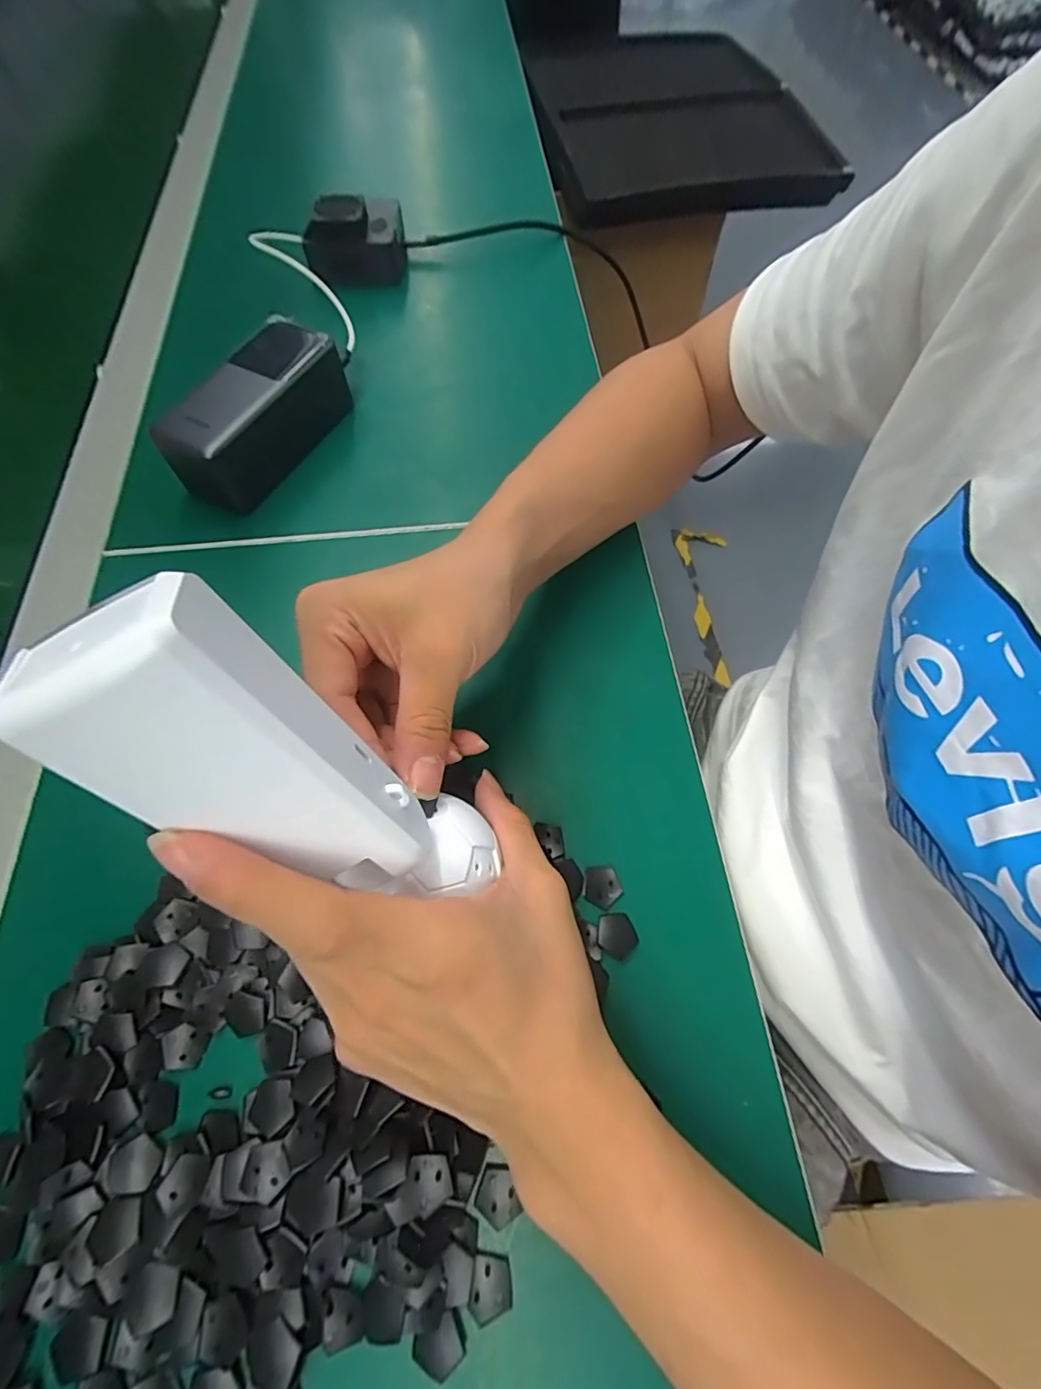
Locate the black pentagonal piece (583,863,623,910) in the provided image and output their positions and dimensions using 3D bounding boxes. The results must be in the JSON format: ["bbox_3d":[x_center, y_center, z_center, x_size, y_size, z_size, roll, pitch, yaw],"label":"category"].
[{"bbox_3d":[0.040,0.093,0.264,0.018,0.004,0.019,-4,63,-2],"label":"black pentagonal piece"}]

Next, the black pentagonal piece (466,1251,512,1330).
[{"bbox_3d":[-0.011,0.220,0.200,0.015,0.004,0.019,4,63,3],"label":"black pentagonal piece"}]

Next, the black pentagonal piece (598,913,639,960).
[{"bbox_3d":[0.045,0.112,0.255,0.018,0.004,0.019,-36,68,-17],"label":"black pentagonal piece"}]

